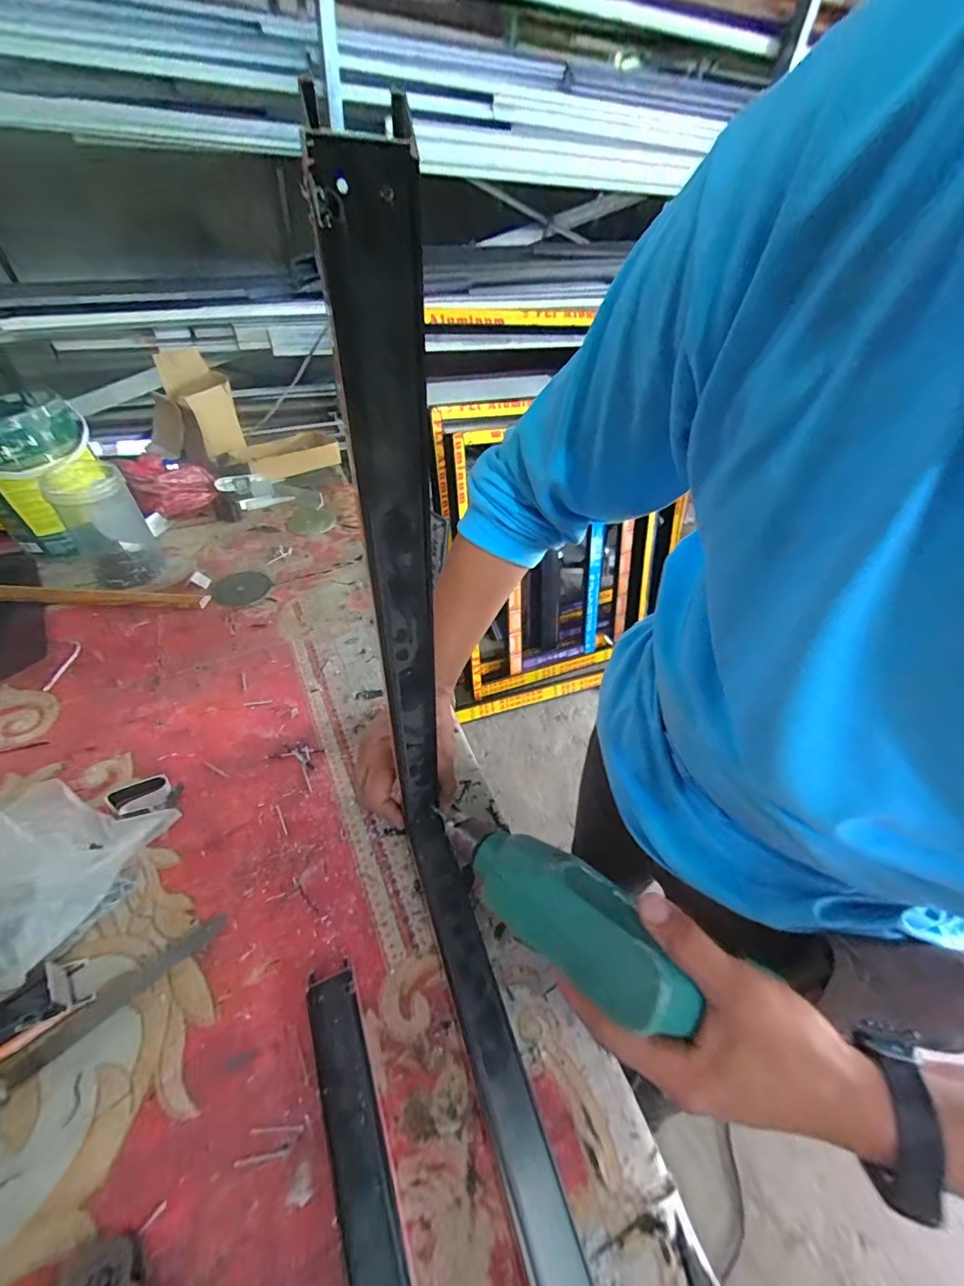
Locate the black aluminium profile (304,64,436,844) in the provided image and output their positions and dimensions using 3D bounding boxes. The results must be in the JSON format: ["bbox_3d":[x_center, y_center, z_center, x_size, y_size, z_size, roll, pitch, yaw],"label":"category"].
[{"bbox_3d":[-0.050,-0.003,0.306,0.017,0.457,0.046,35,52,27],"label":"black aluminium profile"}]

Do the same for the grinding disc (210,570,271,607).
[{"bbox_3d":[-0.385,-0.088,0.743,0.085,0.010,0.085,3,45,-3],"label":"grinding disc"}]

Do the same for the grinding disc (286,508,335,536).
[{"bbox_3d":[-0.323,-0.230,0.878,0.084,0.006,0.090,-8,47,-13],"label":"grinding disc"}]

